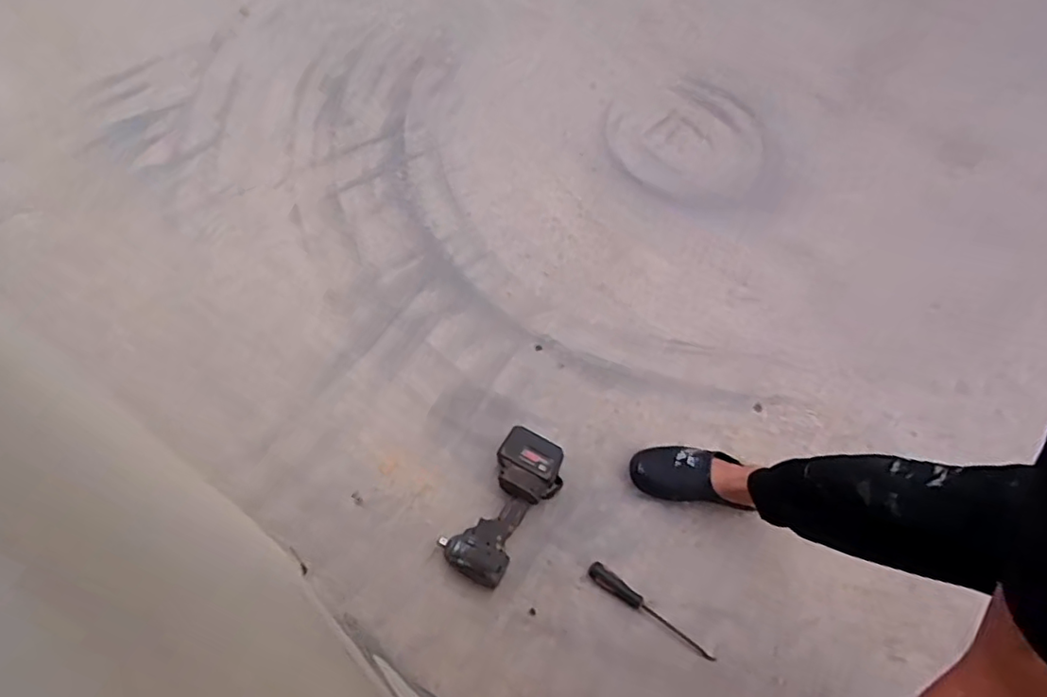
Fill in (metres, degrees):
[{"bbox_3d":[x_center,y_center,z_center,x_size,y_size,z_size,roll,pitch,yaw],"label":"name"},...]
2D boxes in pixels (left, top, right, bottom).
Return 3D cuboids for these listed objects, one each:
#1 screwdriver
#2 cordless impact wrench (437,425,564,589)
[{"bbox_3d":[0.226,0.470,1.098,0.257,0.031,0.033,35,63,13],"label":"screwdriver"},{"bbox_3d":[-0.034,0.288,1.131,0.129,0.078,0.274,32,63,11],"label":"cordless impact wrench"}]

